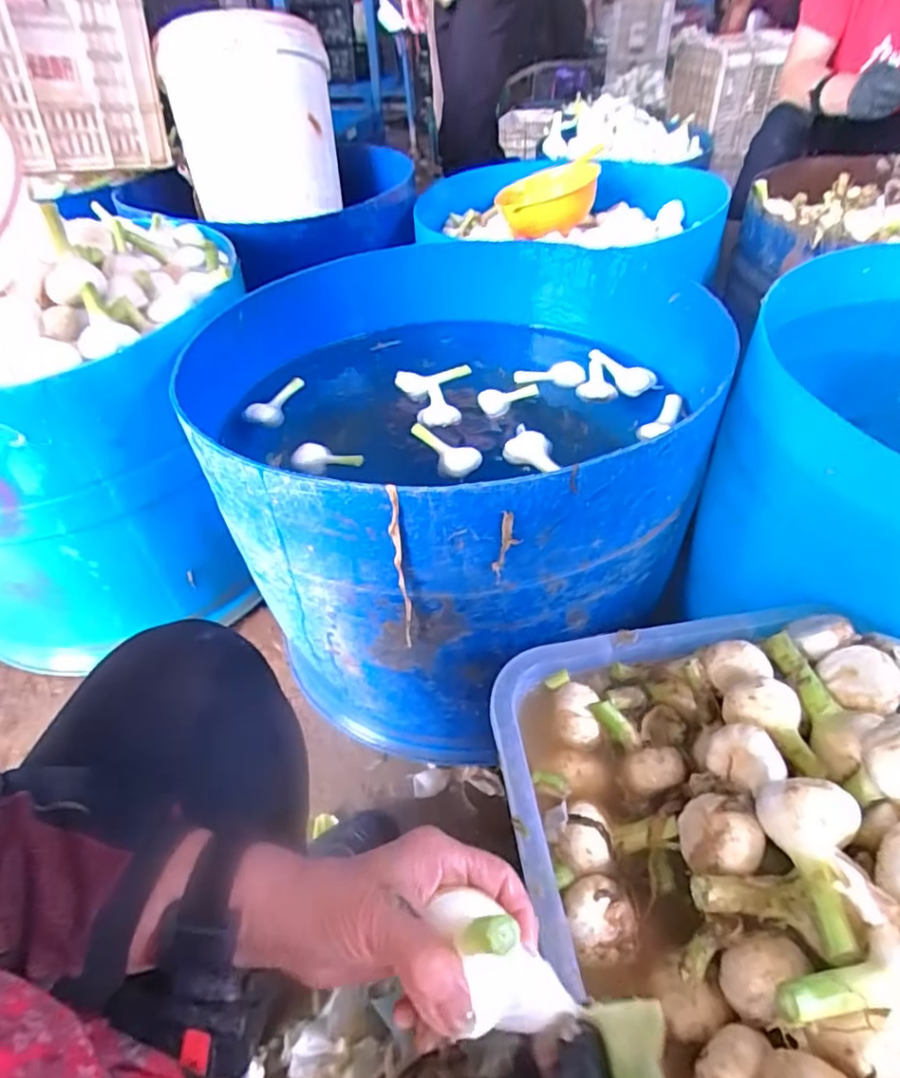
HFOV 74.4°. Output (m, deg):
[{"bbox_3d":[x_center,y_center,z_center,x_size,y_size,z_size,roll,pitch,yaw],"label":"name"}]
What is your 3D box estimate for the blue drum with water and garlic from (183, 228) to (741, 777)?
[{"bbox_3d":[0.013,-0.079,0.796,0.595,0.427,0.575,-35,52,-30],"label":"blue drum with water and garlic"}]

